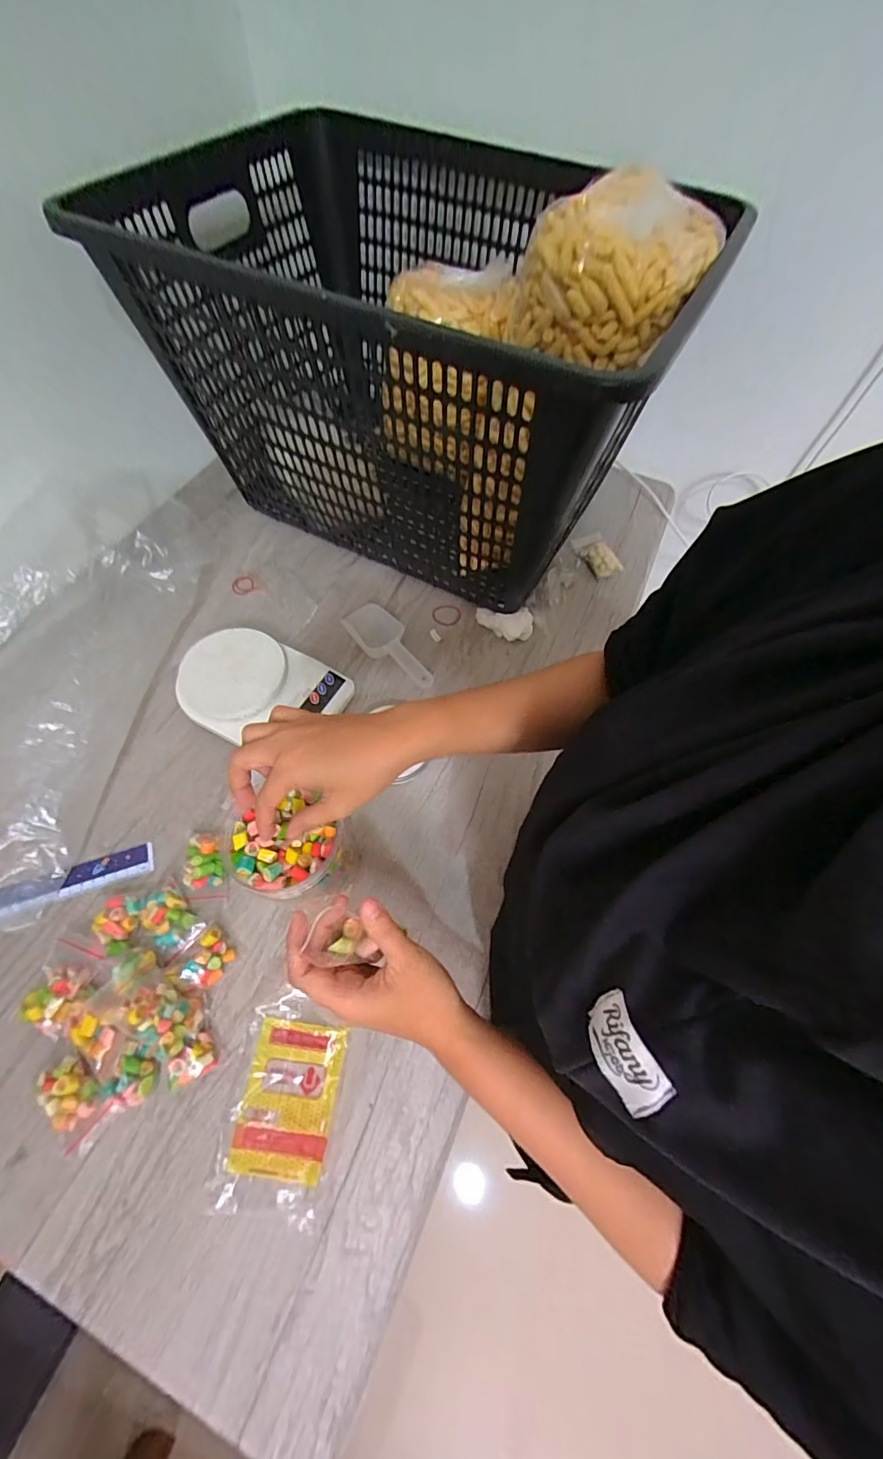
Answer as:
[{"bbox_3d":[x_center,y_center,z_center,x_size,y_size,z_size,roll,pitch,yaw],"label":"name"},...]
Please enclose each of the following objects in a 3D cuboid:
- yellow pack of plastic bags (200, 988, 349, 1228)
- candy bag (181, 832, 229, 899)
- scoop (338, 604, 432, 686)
[{"bbox_3d":[-0.123,0.289,0.368,0.083,0.010,0.136,7,62,3],"label":"yellow pack of plastic bags"},{"bbox_3d":[-0.225,0.127,0.442,0.042,0.015,0.063,-16,64,-9],"label":"candy bag"},{"bbox_3d":[-0.061,-0.097,0.567,0.052,0.031,0.150,-34,68,-18],"label":"scoop"}]

